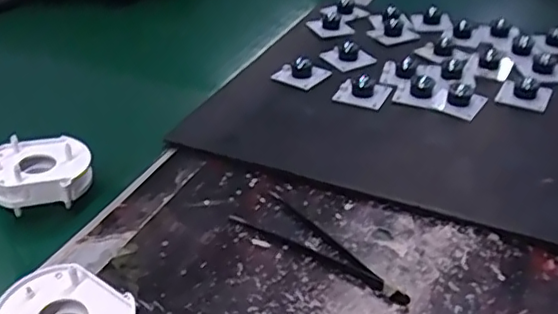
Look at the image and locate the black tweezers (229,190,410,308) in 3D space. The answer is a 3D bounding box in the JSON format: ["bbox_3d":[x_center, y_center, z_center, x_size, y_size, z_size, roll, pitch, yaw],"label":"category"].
[{"bbox_3d":[0.026,0.060,0.388,0.039,0.009,0.132,-27,46,-33],"label":"black tweezers"}]

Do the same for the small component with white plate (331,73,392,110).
[{"bbox_3d":[0.078,-0.066,0.548,0.046,0.019,0.047,17,38,24],"label":"small component with white plate"}]

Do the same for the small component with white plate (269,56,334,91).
[{"bbox_3d":[0.023,-0.087,0.582,0.044,0.025,0.044,24,42,31],"label":"small component with white plate"}]

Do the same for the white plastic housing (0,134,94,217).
[{"bbox_3d":[-0.173,0.012,0.434,0.069,0.032,0.060,-10,36,-13],"label":"white plastic housing"}]

